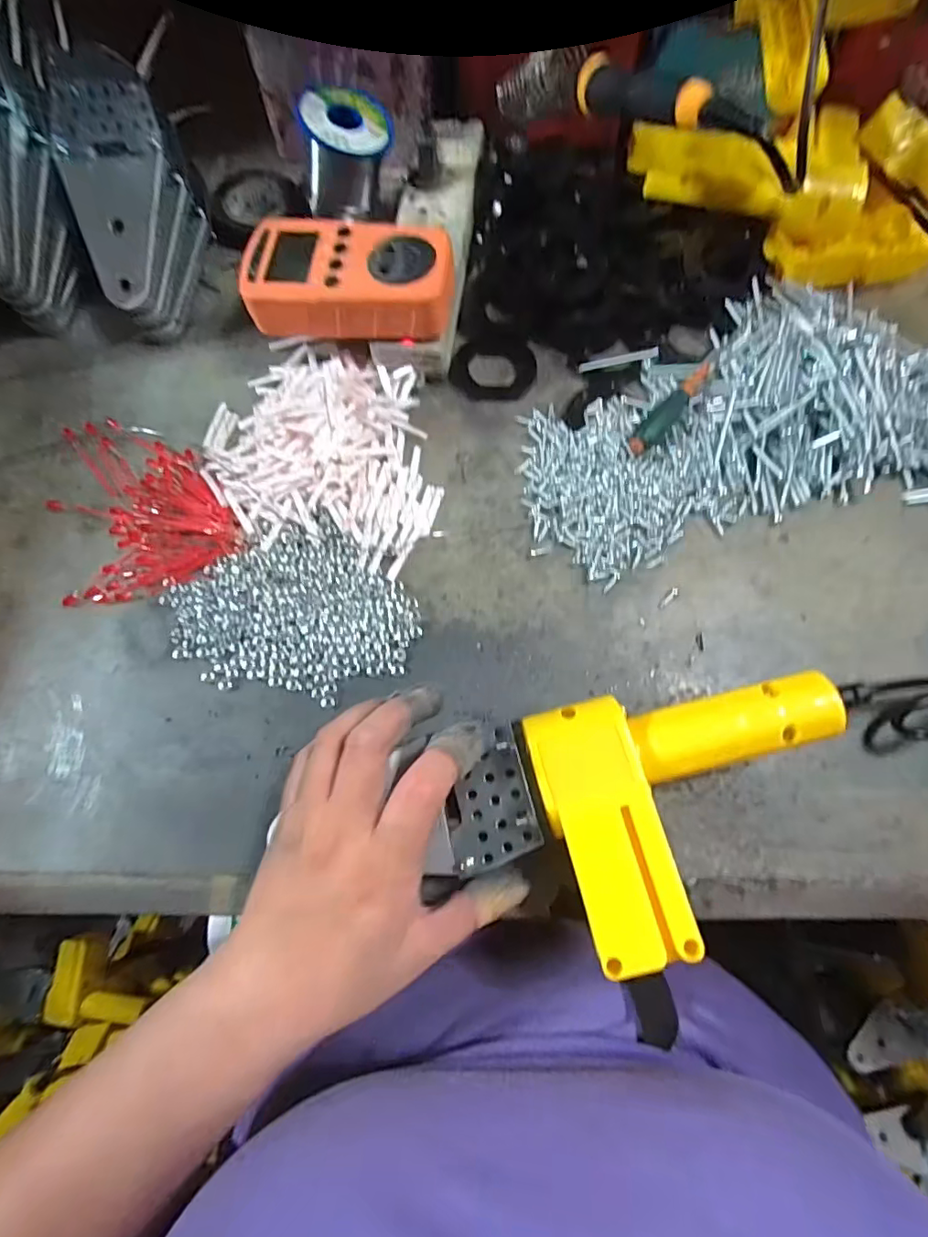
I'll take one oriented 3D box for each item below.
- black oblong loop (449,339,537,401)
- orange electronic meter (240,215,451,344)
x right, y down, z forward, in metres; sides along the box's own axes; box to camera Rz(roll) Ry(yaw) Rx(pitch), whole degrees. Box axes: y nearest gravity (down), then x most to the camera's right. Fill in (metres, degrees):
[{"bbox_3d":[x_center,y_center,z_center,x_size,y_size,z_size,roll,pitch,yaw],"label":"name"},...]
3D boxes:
[{"bbox_3d":[0.020,-0.175,0.380,0.058,0.004,0.047,-1,74,0],"label":"black oblong loop"},{"bbox_3d":[-0.071,-0.215,0.343,0.125,0.028,0.067,2,72,2],"label":"orange electronic meter"}]

